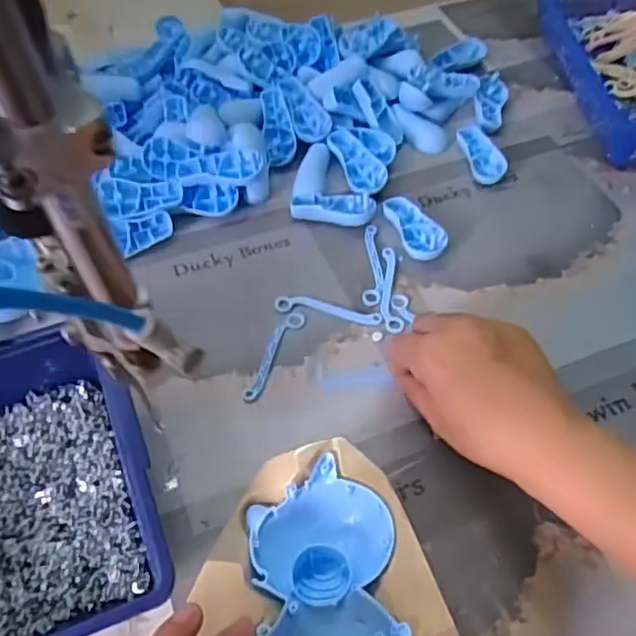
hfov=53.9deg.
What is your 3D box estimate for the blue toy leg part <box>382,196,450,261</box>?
[{"bbox_3d":[0.079,-0.072,0.508,0.035,0.014,0.066,-15,56,-12],"label":"blue toy leg part"}]

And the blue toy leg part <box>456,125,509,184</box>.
[{"bbox_3d":[0.145,-0.146,0.563,0.029,0.016,0.068,-16,56,-12],"label":"blue toy leg part"}]

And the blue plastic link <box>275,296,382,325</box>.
[{"bbox_3d":[0.008,-0.006,0.467,0.079,0.004,0.014,8,55,4],"label":"blue plastic link"}]

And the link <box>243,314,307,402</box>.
[{"bbox_3d":[-0.033,0.025,0.444,0.017,0.004,0.080,23,57,14],"label":"link"}]

